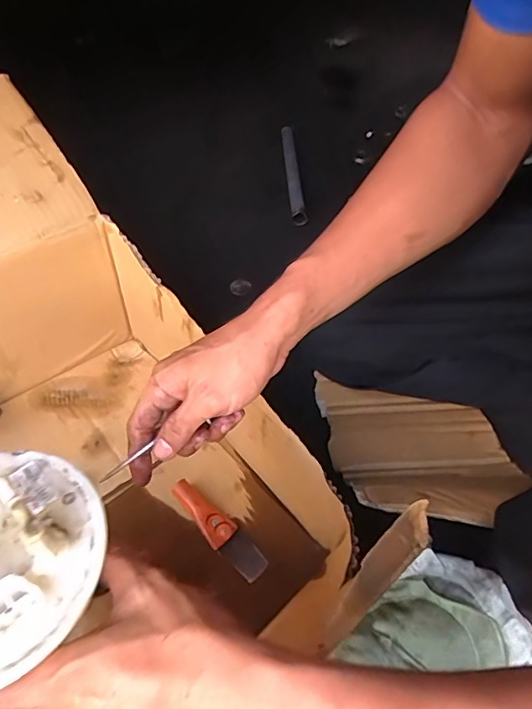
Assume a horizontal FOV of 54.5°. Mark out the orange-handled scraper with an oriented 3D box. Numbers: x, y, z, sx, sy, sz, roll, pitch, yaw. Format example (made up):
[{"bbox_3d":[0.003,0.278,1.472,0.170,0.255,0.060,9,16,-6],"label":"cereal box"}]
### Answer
[{"bbox_3d":[-0.050,0.179,0.534,0.123,0.015,0.032,43,59,13],"label":"orange-handled scraper"}]

